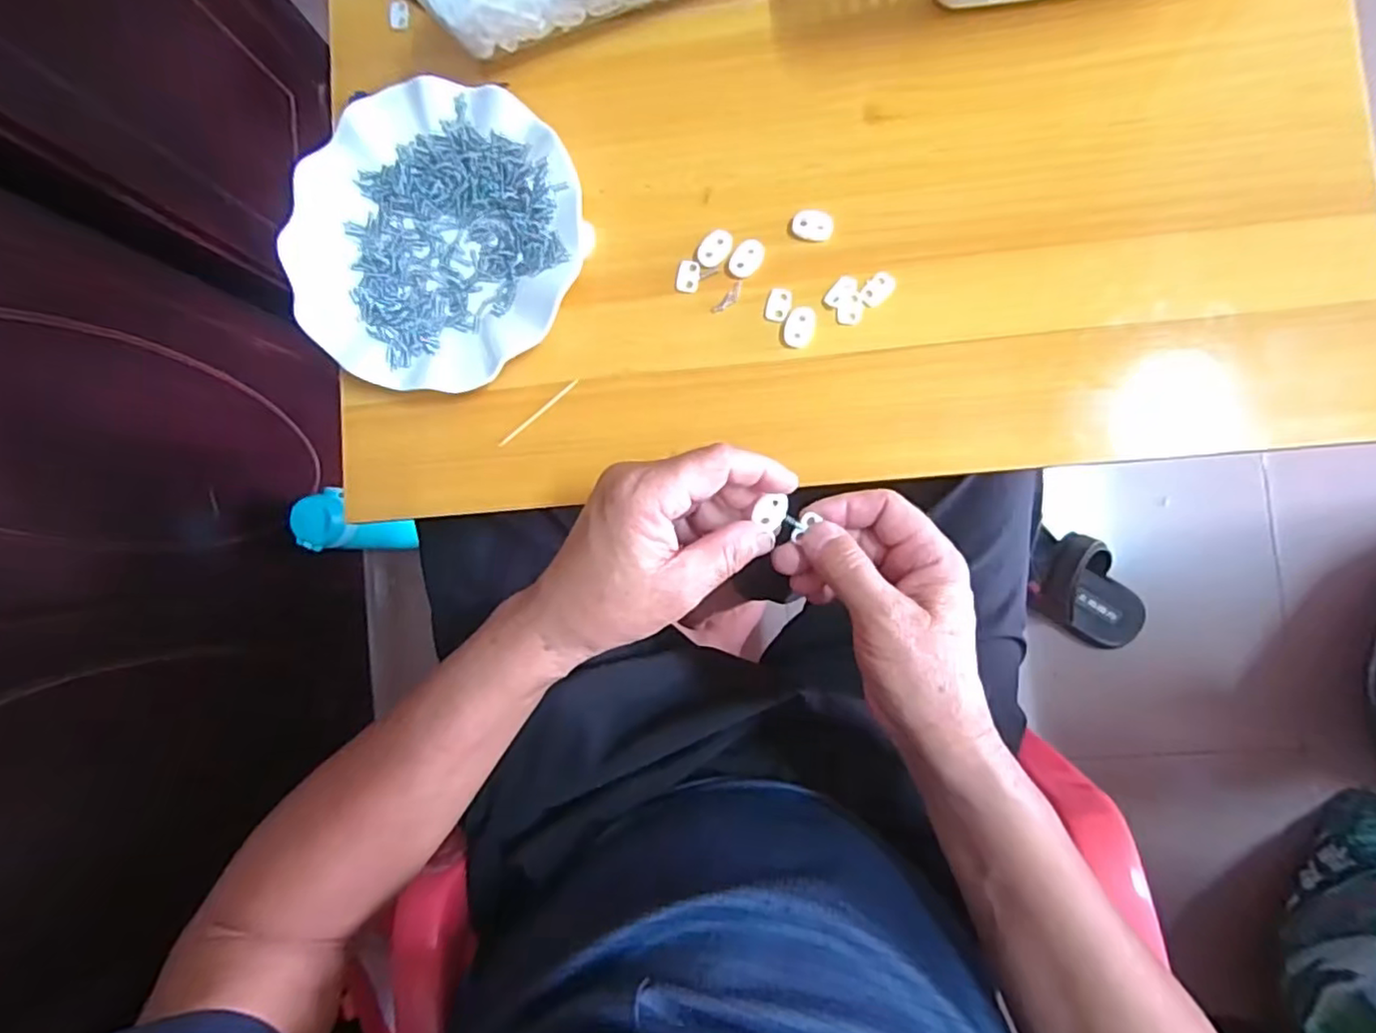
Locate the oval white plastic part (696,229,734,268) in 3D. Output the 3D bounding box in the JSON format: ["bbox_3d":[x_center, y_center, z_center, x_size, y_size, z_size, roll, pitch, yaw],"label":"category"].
[{"bbox_3d":[0.016,-0.160,0.386,0.017,0.004,0.023,32,90,8],"label":"oval white plastic part"}]

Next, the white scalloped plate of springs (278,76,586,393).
[{"bbox_3d":[-0.154,-0.168,0.397,0.178,0.023,0.179,0,86,7],"label":"white scalloped plate of springs"}]

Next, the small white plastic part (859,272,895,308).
[{"bbox_3d":[0.109,-0.131,0.372,0.022,0.004,0.014,-41,83,2],"label":"small white plastic part"}]

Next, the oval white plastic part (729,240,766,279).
[{"bbox_3d":[0.035,-0.153,0.382,0.016,0.004,0.024,36,91,8],"label":"oval white plastic part"}]

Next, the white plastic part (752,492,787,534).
[{"bbox_3d":[0.043,-0.003,0.332,0.016,0.004,0.017,14,88,7],"label":"white plastic part"}]

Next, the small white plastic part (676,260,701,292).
[{"bbox_3d":[0.000,-0.145,0.388,0.014,0.004,0.018,12,88,7],"label":"small white plastic part"}]

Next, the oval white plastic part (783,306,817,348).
[{"bbox_3d":[0.065,-0.110,0.375,0.017,0.004,0.023,17,88,8],"label":"oval white plastic part"}]

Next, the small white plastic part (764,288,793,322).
[{"bbox_3d":[0.053,-0.125,0.380,0.015,0.004,0.019,15,88,7],"label":"small white plastic part"}]

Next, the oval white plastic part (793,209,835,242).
[{"bbox_3d":[0.073,-0.171,0.377,0.023,0.004,0.017,17,88,8],"label":"oval white plastic part"}]

